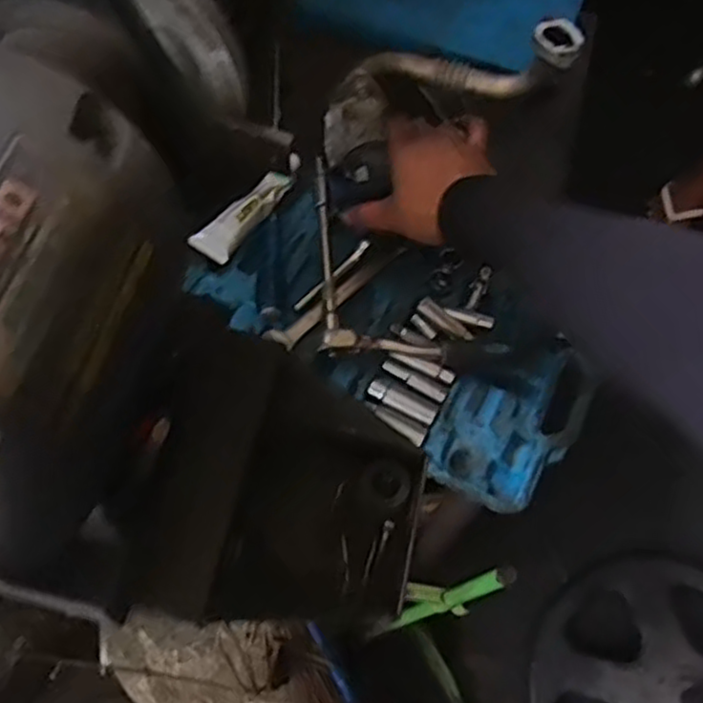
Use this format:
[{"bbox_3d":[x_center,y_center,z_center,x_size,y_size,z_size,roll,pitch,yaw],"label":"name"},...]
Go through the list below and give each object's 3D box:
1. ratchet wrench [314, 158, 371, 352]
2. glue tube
[{"bbox_3d":[-0.022,-0.096,0.689,0.038,0.029,0.224,-7,66,-6],"label":"ratchet wrench"},{"bbox_3d":[-0.099,-0.139,0.703,0.034,0.031,0.131,34,68,12],"label":"glue tube"}]

